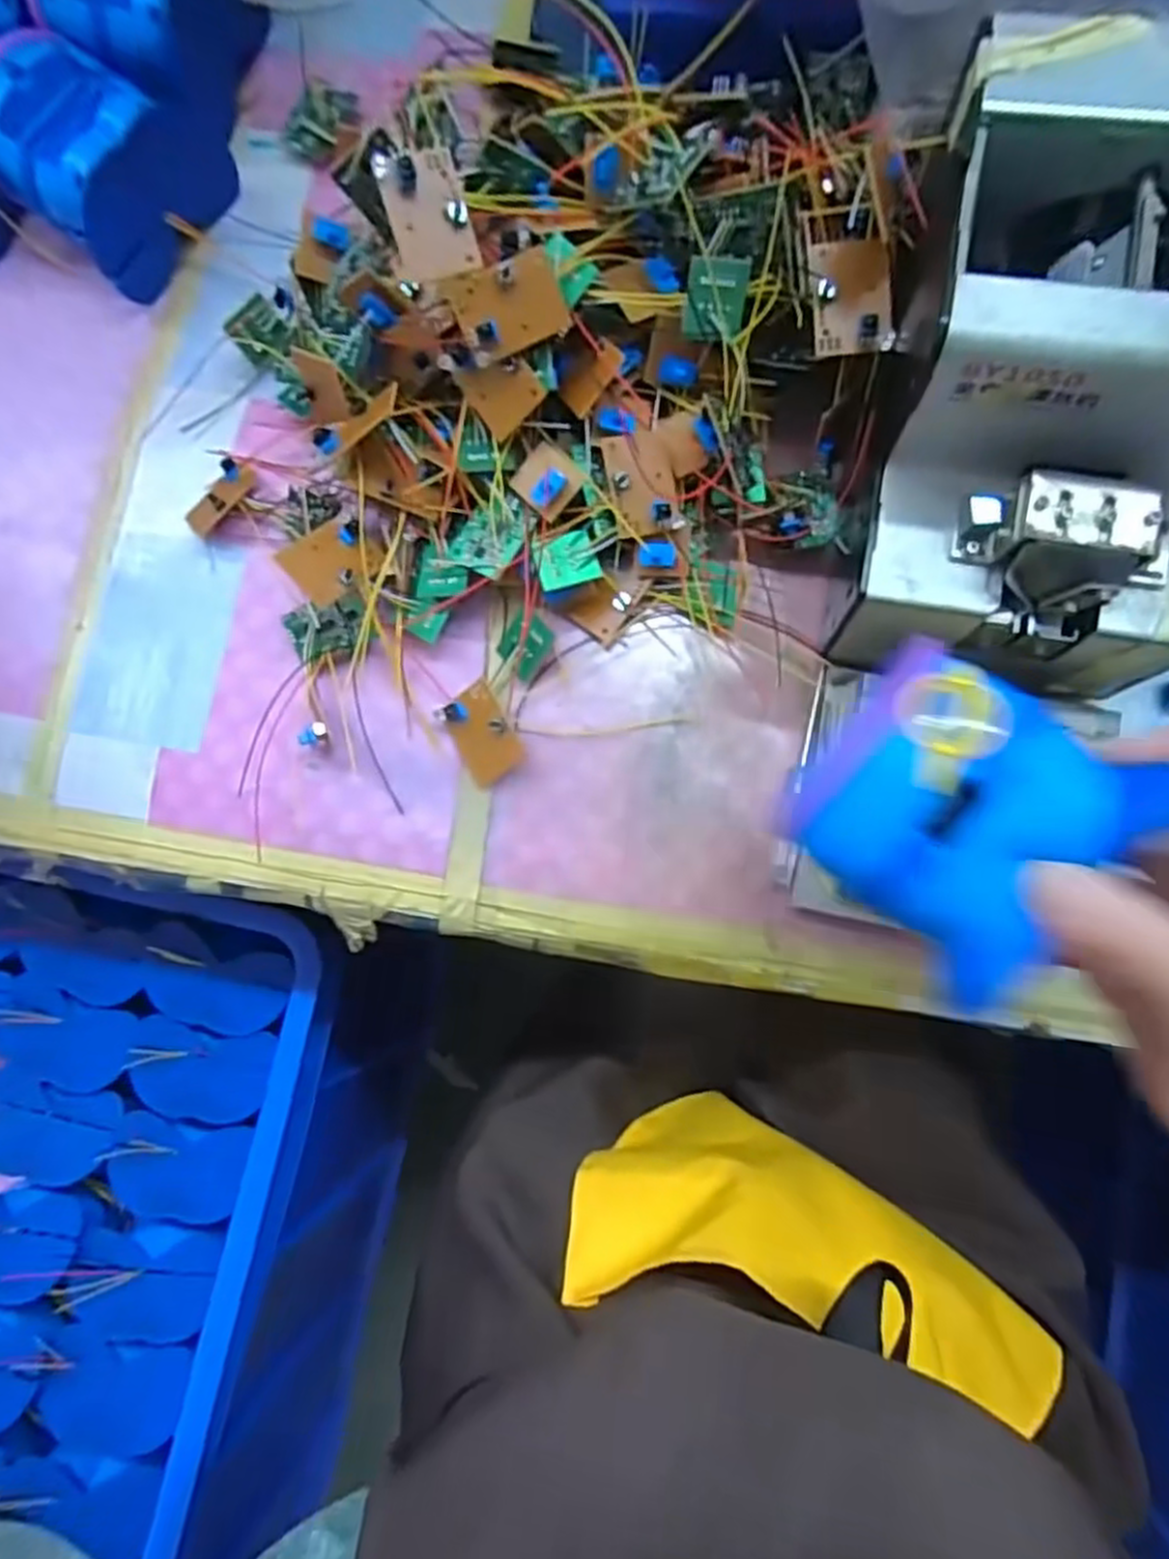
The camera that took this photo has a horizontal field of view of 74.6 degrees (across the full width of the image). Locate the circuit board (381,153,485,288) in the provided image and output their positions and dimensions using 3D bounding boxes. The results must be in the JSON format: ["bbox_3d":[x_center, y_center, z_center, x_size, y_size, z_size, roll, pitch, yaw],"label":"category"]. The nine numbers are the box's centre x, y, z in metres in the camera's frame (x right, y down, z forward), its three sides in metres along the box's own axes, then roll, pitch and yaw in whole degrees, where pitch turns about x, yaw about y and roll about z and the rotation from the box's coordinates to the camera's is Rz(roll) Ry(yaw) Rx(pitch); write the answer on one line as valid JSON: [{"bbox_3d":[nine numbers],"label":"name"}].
[{"bbox_3d":[-0.060,-0.218,0.298,0.029,0.008,0.041,-15,110,-5],"label":"circuit board"}]

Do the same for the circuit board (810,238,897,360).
[{"bbox_3d":[0.107,-0.195,0.310,0.030,0.009,0.042,-3,96,2],"label":"circuit board"}]

